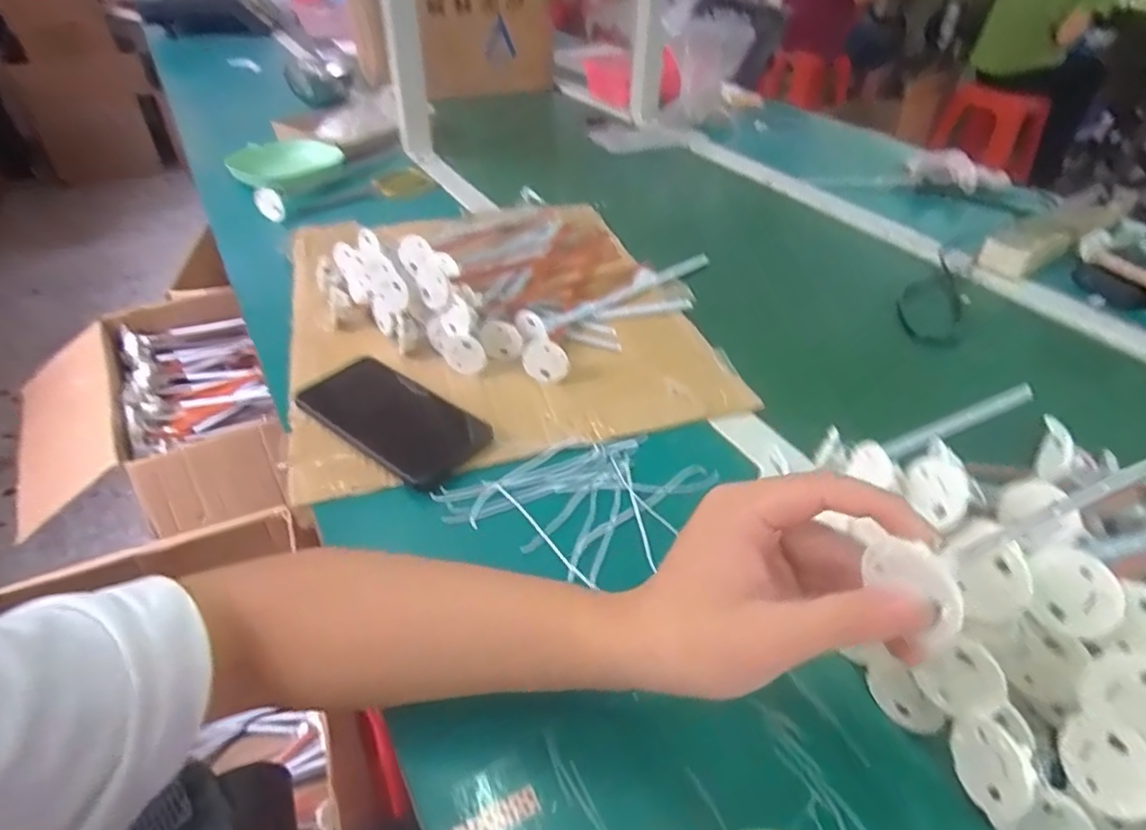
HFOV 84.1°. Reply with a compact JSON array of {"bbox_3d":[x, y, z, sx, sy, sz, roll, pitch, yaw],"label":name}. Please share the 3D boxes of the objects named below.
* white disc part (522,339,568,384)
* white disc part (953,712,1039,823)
[{"bbox_3d":[-0.024,-0.046,0.542,0.035,0.037,0.007,-27,16,-3],"label":"white disc part"},{"bbox_3d":[0.184,0.156,0.280,0.008,0.031,0.038,5,47,-27],"label":"white disc part"}]

